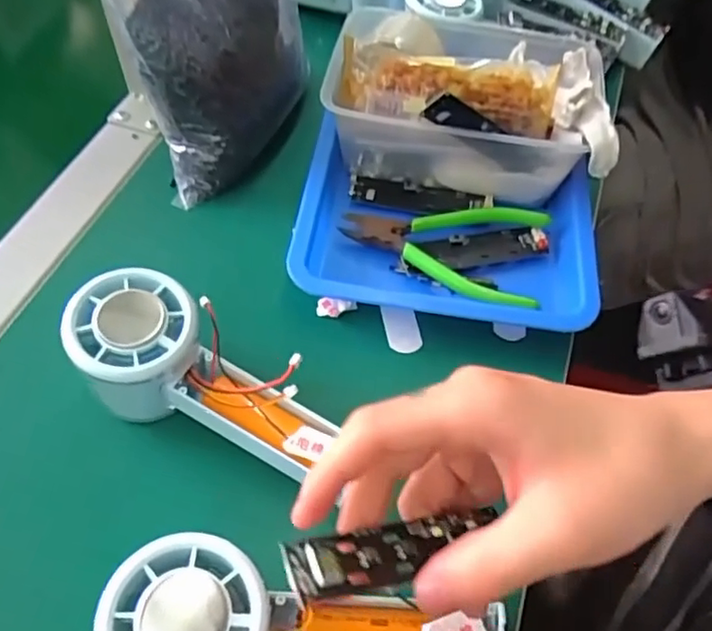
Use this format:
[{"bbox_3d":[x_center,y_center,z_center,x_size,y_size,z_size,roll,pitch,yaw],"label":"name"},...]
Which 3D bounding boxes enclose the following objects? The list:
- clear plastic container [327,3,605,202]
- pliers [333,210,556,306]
[{"bbox_3d":[0.069,-0.140,0.401,0.167,0.072,0.115,8,56,4],"label":"clear plastic container"},{"bbox_3d":[0.050,-0.043,0.371,0.118,0.012,0.073,14,56,7],"label":"pliers"}]

